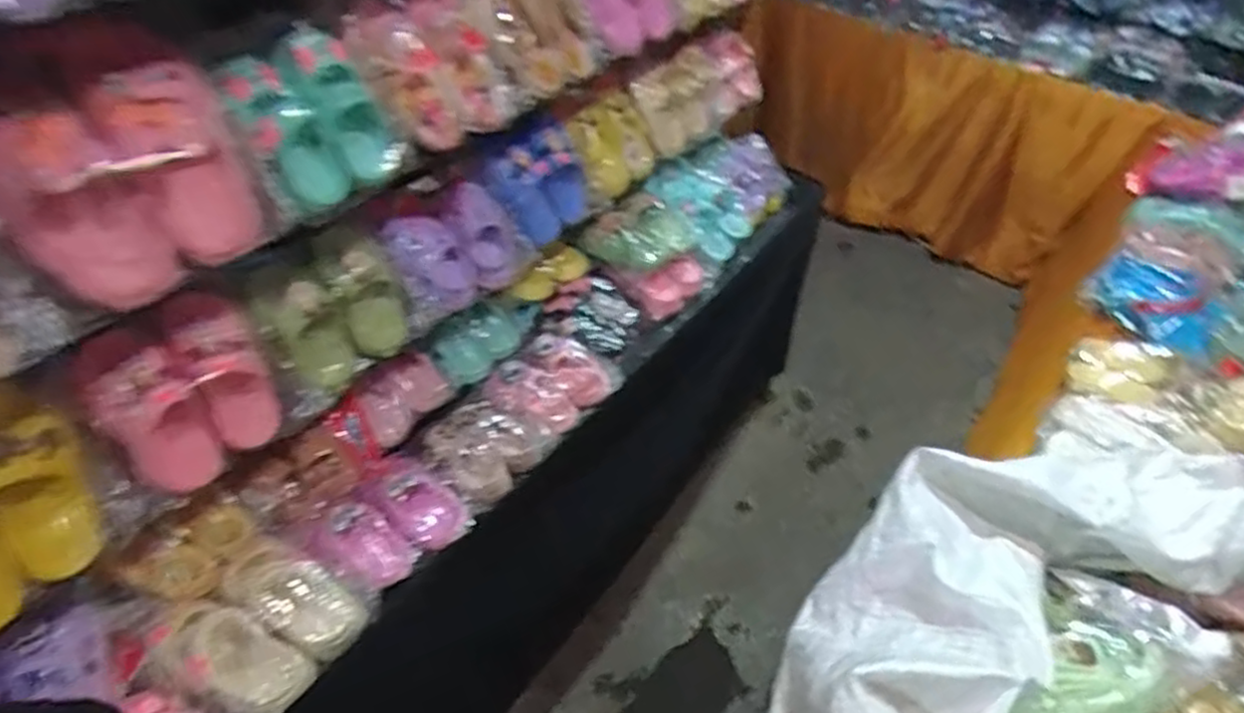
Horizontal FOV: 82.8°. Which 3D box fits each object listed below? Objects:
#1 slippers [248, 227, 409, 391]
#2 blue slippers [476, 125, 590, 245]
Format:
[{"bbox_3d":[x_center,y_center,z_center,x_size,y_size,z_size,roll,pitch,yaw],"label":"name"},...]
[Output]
[{"bbox_3d":[-0.366,-0.061,0.901,0.093,0.148,0.159,34,51,26],"label":"slippers"},{"bbox_3d":[-0.131,-0.274,1.119,0.088,0.152,0.173,36,52,28],"label":"blue slippers"}]

